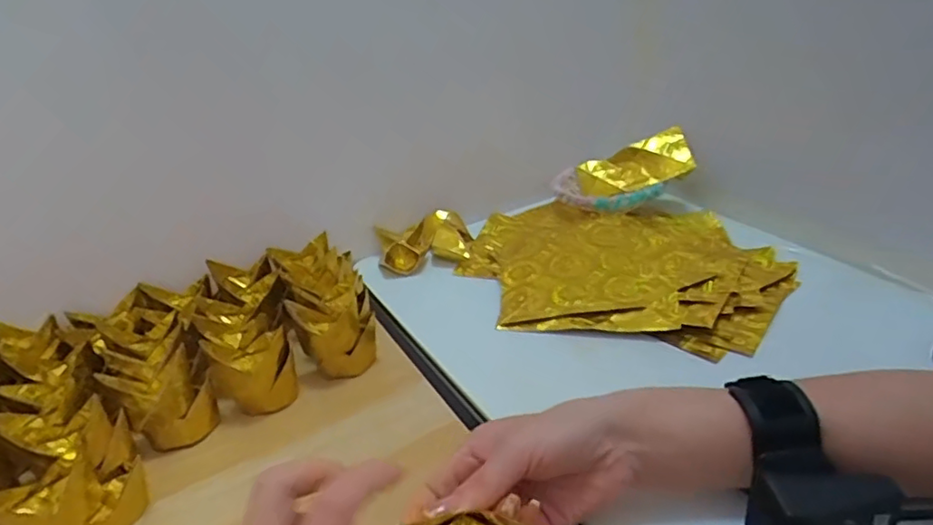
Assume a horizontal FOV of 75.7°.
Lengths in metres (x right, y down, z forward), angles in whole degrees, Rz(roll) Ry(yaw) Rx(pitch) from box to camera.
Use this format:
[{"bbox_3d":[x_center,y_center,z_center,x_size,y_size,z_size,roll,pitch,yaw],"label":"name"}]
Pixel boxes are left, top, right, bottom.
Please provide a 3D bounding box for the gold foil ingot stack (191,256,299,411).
[{"bbox_3d":[-0.185,0.054,0.512,0.070,0.059,0.162,-15,30,-14],"label":"gold foil ingot stack"}]

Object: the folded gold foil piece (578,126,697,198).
[{"bbox_3d":[0.187,-0.106,0.680,0.126,0.055,0.022,-16,-11,32],"label":"folded gold foil piece"}]

